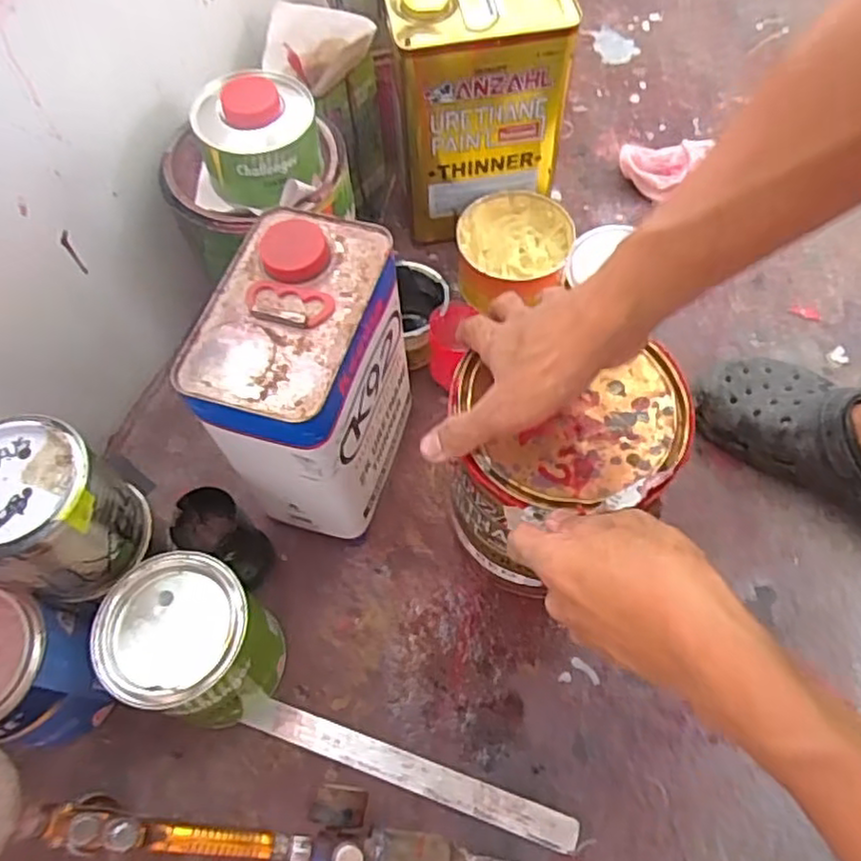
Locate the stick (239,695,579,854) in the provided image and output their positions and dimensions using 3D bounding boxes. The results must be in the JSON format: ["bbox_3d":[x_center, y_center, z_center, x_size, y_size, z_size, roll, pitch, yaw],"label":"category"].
[{"bbox_3d":[-0.021,0.273,0.551,0.277,0.011,0.025,16,65,11],"label":"stick"}]

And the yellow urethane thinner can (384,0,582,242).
[{"bbox_3d":[0.051,-0.329,0.723,0.164,0.250,0.111,-11,63,-2],"label":"yellow urethane thinner can"}]

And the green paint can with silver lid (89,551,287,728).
[{"bbox_3d":[-0.180,0.167,0.542,0.100,0.137,0.103,-1,63,3],"label":"green paint can with silver lid"}]

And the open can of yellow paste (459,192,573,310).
[{"bbox_3d":[0.093,-0.185,0.744,0.123,0.071,0.125,-1,63,3],"label":"open can of yellow paste"}]

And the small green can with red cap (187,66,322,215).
[{"bbox_3d":[-0.144,-0.244,0.581,0.096,0.072,0.099,-1,63,3],"label":"small green can with red cap"}]

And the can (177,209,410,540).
[{"bbox_3d":[-0.092,-0.040,0.551,0.107,0.215,0.165,15,65,10],"label":"can"}]

